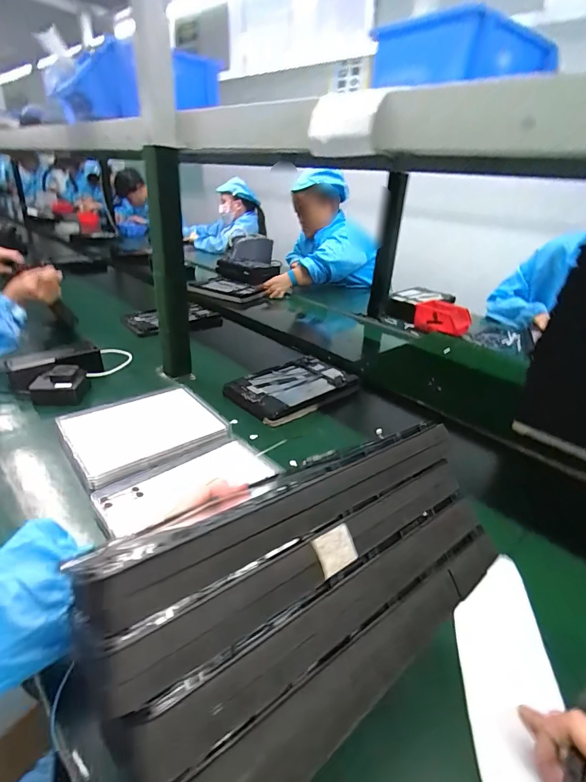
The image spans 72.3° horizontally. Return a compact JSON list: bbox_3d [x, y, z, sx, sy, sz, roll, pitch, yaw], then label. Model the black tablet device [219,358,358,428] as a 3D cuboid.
[{"bbox_3d":[0.005,-0.010,0.796,0.250,0.025,0.156,-19,36,-36],"label":"black tablet device"}]

